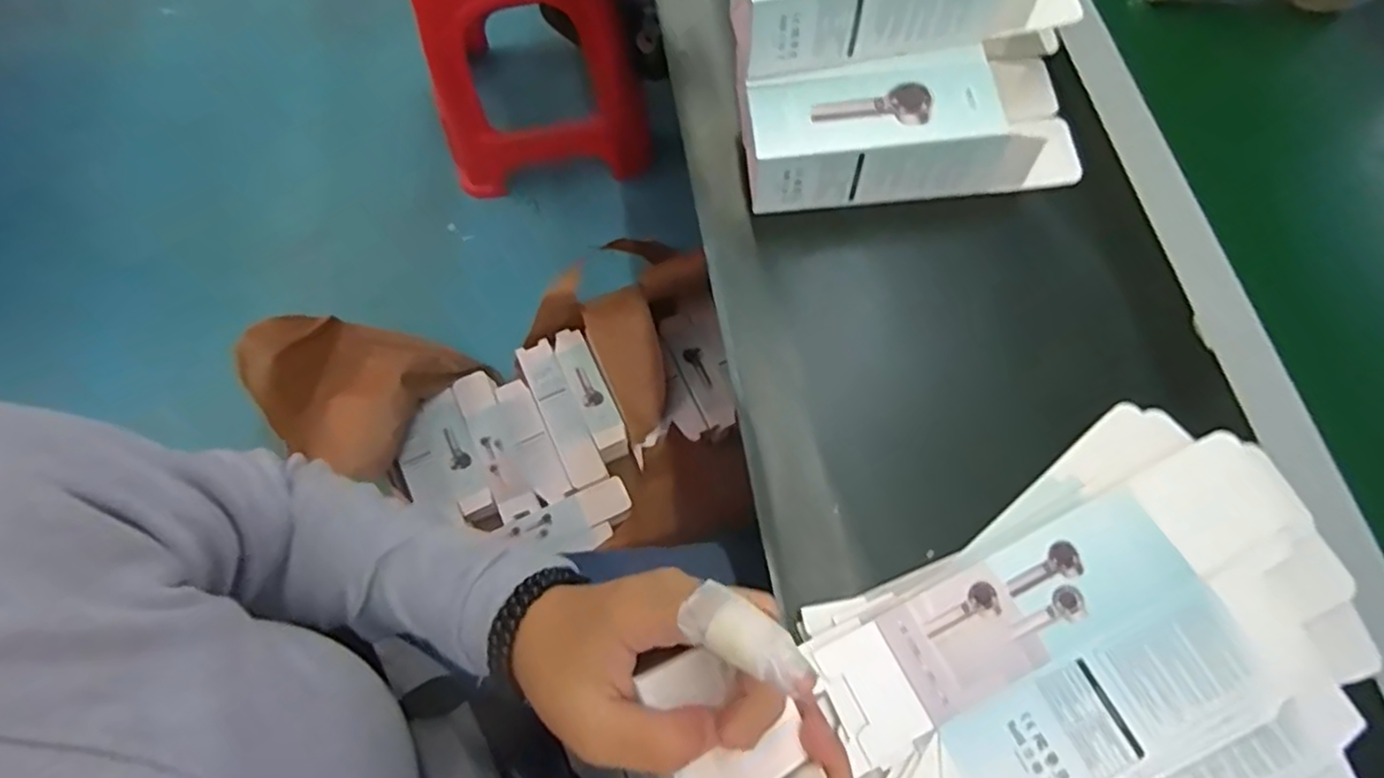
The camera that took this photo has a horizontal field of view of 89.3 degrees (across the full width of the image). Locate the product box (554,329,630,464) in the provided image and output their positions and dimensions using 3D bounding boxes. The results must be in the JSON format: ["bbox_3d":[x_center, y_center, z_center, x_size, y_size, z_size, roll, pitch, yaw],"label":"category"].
[{"bbox_3d":[-0.170,0.007,1.176,0.057,0.033,0.253,-23,70,-9],"label":"product box"}]

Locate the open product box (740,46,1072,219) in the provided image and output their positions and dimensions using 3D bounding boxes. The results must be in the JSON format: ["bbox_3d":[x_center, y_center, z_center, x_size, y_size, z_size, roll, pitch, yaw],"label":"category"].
[{"bbox_3d":[0.157,-0.176,0.482,0.248,0.061,0.078,-7,68,-3],"label":"open product box"}]

